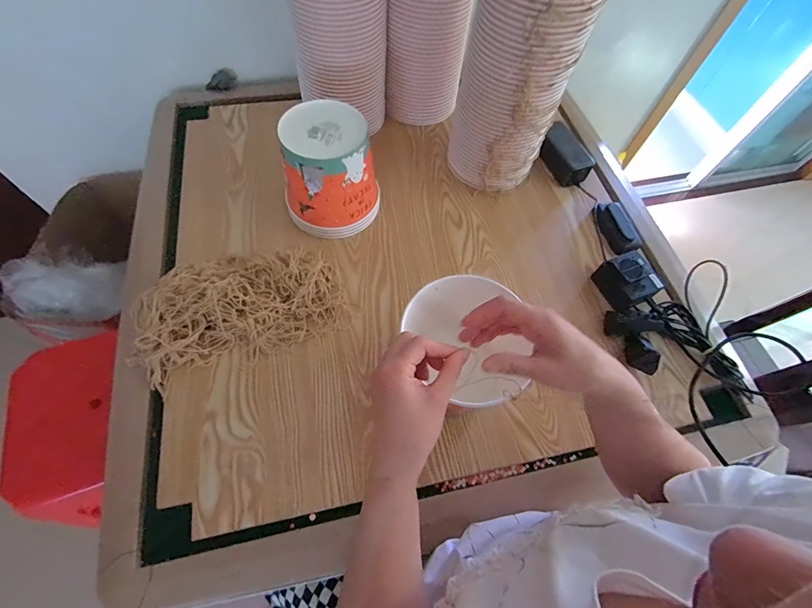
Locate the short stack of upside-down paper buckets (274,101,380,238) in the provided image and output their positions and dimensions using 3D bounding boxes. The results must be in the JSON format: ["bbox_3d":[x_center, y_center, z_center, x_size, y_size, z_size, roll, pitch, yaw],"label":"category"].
[{"bbox_3d":[-0.122,-0.210,0.609,0.147,0.159,0.140,-9,64,-9],"label":"short stack of upside-down paper buckets"}]

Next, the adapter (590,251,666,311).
[{"bbox_3d":[0.360,-0.038,0.609,0.073,0.056,0.079,-19,66,-13],"label":"adapter"}]

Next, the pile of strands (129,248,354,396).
[{"bbox_3d":[-0.243,-0.001,0.550,0.306,0.059,0.165,-17,65,-12],"label":"pile of strands"}]

